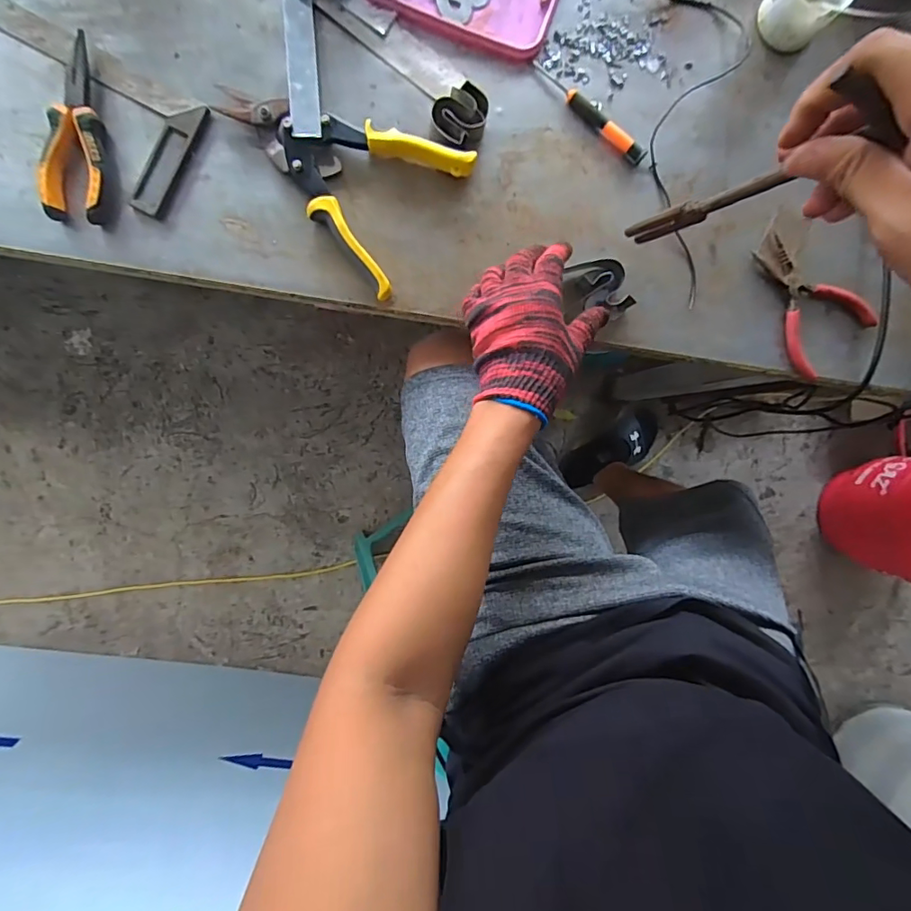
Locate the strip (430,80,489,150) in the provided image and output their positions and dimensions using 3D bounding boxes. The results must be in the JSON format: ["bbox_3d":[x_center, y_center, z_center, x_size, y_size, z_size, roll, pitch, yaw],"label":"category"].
[{"bbox_3d":[0.004,-0.314,0.475,0.055,0.027,0.043,-42,96,-1],"label":"strip"}]

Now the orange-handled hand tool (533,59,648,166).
[{"bbox_3d":[0.132,-0.337,0.493,0.138,0.015,0.019,37,90,-6],"label":"orange-handled hand tool"}]

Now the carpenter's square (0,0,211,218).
[{"bbox_3d":[-0.355,-0.323,0.452,0.244,0.013,0.108,28,91,-6],"label":"carpenter's square"}]

